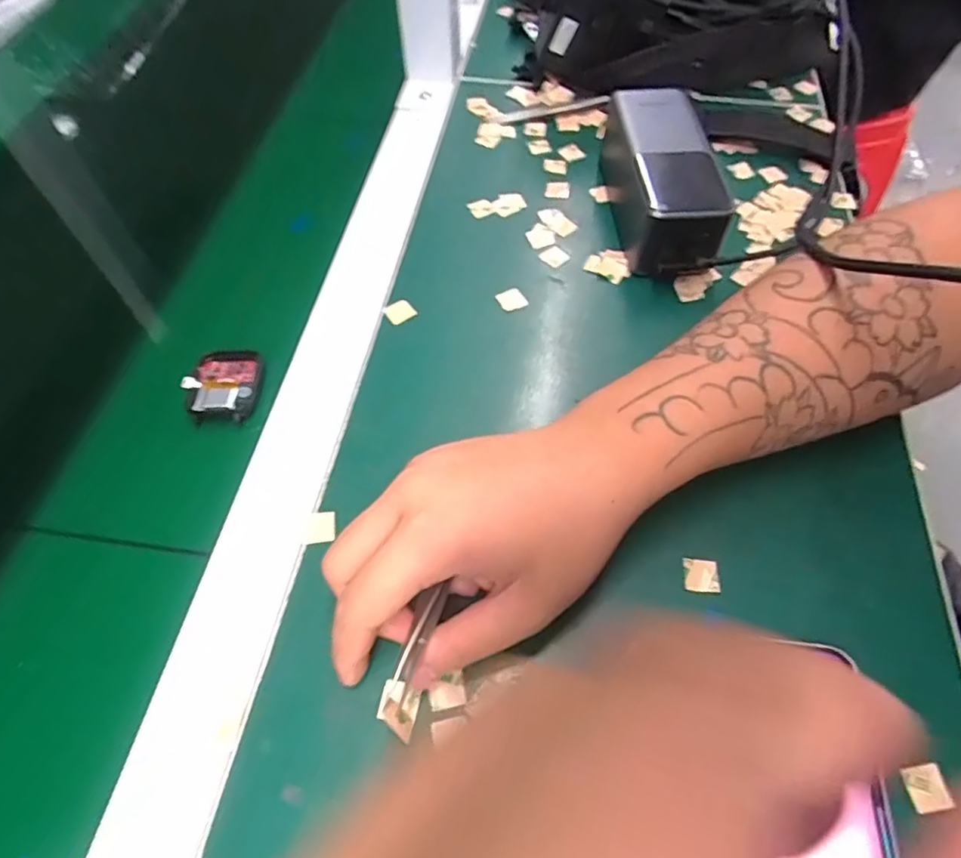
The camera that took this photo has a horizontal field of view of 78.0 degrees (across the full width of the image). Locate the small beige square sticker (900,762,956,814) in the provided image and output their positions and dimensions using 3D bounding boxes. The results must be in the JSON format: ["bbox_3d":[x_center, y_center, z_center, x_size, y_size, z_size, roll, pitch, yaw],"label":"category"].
[{"bbox_3d":[0.174,0.140,0.232,0.015,0.004,0.015,-6,59,-3],"label":"small beige square sticker"}]

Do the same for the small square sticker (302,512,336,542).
[{"bbox_3d":[-0.078,0.047,0.287,0.015,0.004,0.015,-7,59,-3],"label":"small square sticker"}]

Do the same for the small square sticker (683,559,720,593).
[{"bbox_3d":[0.103,0.067,0.275,0.016,0.004,0.015,3,59,3],"label":"small square sticker"}]

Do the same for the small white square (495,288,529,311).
[{"bbox_3d":[0.020,-0.081,0.371,0.016,0.004,0.015,-24,60,-14],"label":"small white square"}]

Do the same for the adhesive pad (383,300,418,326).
[{"bbox_3d":[-0.049,-0.072,0.365,0.017,0.004,0.016,-32,66,-22],"label":"adhesive pad"}]

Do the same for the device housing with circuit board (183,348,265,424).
[{"bbox_3d":[-0.144,-0.027,0.334,0.039,0.008,0.048,-1,59,0],"label":"device housing with circuit board"}]

